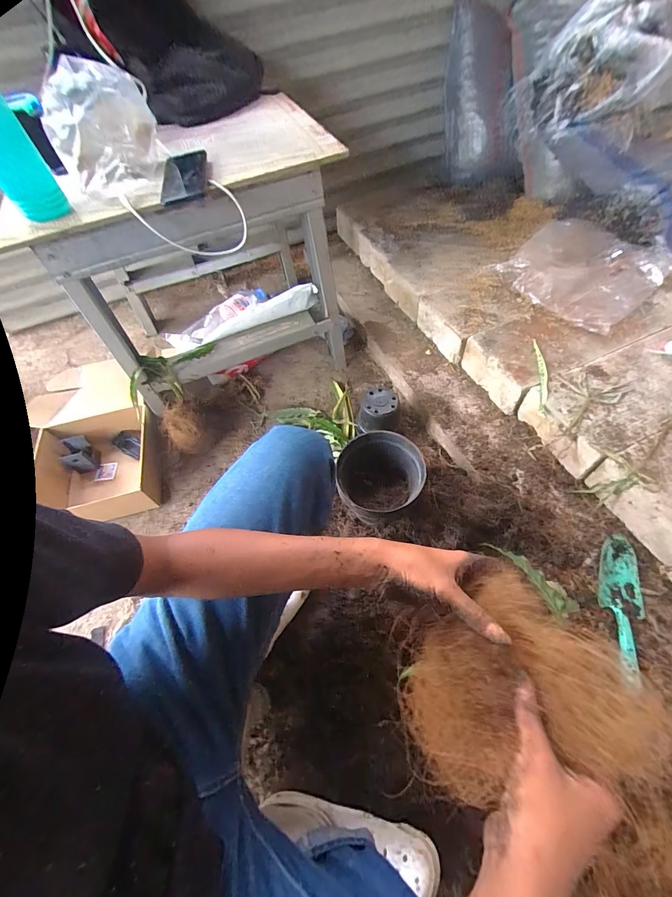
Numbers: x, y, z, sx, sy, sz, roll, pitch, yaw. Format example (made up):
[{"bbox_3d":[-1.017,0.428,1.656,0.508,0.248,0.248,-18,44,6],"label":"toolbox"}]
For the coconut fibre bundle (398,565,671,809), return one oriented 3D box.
[{"bbox_3d":[0.148,0.218,0.317,0.168,0.104,0.147,-35,61,-17],"label":"coconut fibre bundle"}]

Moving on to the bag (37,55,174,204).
[{"bbox_3d":[-0.343,-0.470,0.542,0.151,0.141,0.141,-28,60,-13],"label":"bag"}]

